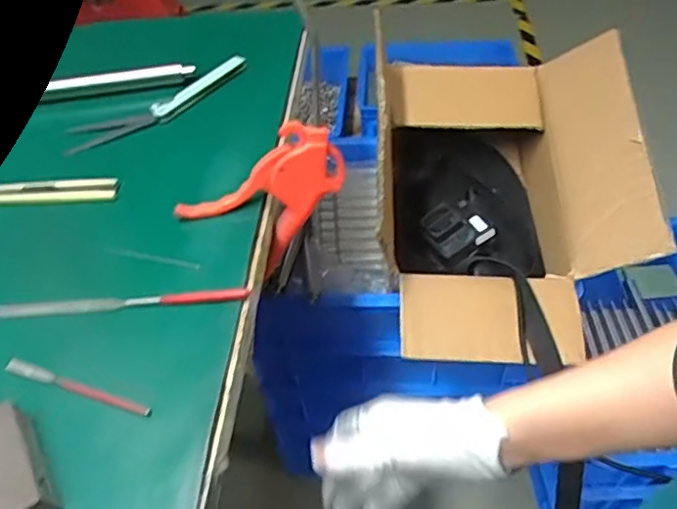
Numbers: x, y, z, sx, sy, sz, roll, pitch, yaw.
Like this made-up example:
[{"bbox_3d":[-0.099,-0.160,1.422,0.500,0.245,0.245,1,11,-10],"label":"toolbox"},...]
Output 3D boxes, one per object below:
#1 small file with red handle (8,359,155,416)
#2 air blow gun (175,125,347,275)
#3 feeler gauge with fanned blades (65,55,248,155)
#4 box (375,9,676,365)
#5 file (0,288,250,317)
[{"bbox_3d":[-0.160,0.081,0.356,0.107,0.005,0.009,15,51,17],"label":"small file with red handle"},{"bbox_3d":[-0.056,-0.042,0.435,0.128,0.090,0.035,-13,49,-7],"label":"air blow gun"},{"bbox_3d":[-0.163,-0.140,0.546,0.181,0.016,0.038,-27,52,-19],"label":"feeler gauge with fanned blades"},{"bbox_3d":[0.186,-0.072,0.658,0.274,0.180,0.353,-1,48,3],"label":"box"},{"bbox_3d":[-0.146,0.031,0.396,0.172,0.011,0.012,-3,48,2],"label":"file"}]

